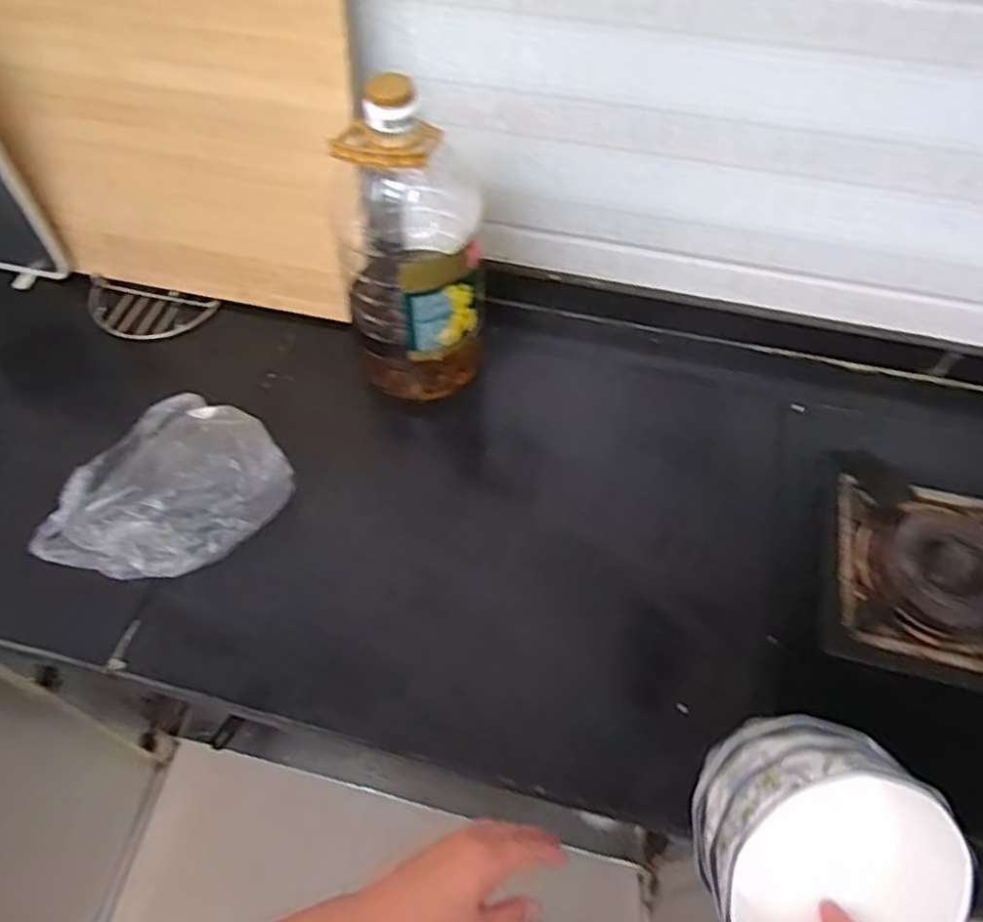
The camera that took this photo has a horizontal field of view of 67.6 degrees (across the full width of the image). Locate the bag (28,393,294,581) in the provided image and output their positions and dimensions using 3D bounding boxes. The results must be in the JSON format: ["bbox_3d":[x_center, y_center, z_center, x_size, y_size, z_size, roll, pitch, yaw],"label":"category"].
[{"bbox_3d":[-0.339,0.033,0.776,0.223,0.107,0.223,24,59,16],"label":"bag"}]

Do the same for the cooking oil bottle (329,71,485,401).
[{"bbox_3d":[-0.084,-0.219,0.788,0.152,0.352,0.134,-10,56,-7],"label":"cooking oil bottle"}]

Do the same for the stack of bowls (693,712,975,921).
[{"bbox_3d":[0.178,0.212,0.396,0.122,0.095,0.129,-38,86,-1],"label":"stack of bowls"}]

